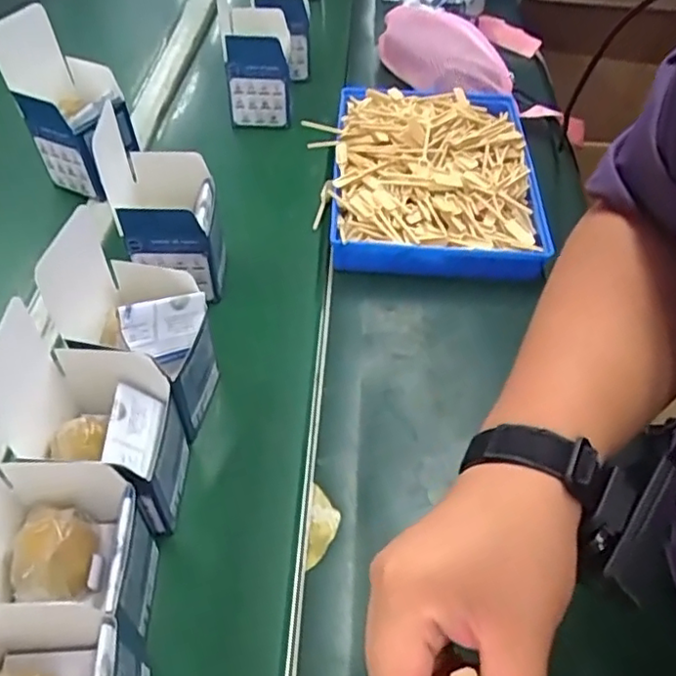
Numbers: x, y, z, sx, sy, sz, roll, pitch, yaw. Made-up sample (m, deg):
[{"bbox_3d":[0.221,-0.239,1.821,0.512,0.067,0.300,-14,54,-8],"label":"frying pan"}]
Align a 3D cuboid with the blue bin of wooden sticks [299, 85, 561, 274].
[{"bbox_3d":[0.106,-0.205,0.752,0.261,0.069,0.321,3,49,0],"label":"blue bin of wooden sticks"}]

